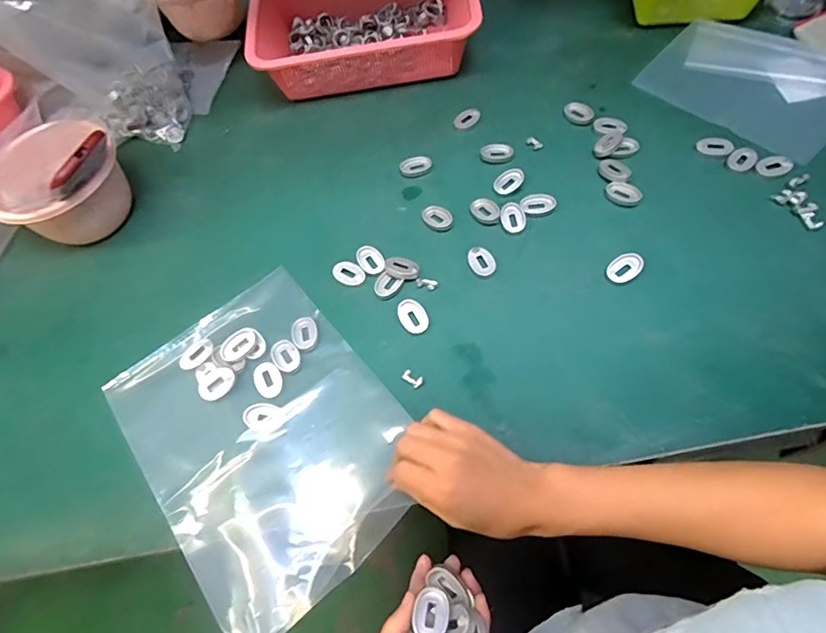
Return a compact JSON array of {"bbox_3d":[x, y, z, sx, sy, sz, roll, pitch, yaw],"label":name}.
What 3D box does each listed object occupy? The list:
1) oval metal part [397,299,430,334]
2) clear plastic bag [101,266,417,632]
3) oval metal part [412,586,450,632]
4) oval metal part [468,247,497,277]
[{"bbox_3d":[0.000,0.000,0.495,0.027,0.007,0.037,-32,64,-10],"label":"oval metal part"},{"bbox_3d":[-0.139,0.104,0.456,0.214,0.018,0.293,-36,62,-17],"label":"clear plastic bag"},{"bbox_3d":[0.014,0.221,0.362,0.025,0.007,0.038,7,42,-3],"label":"oval metal part"},{"bbox_3d":[0.073,-0.059,0.521,0.026,0.004,0.037,-26,63,-7],"label":"oval metal part"}]

